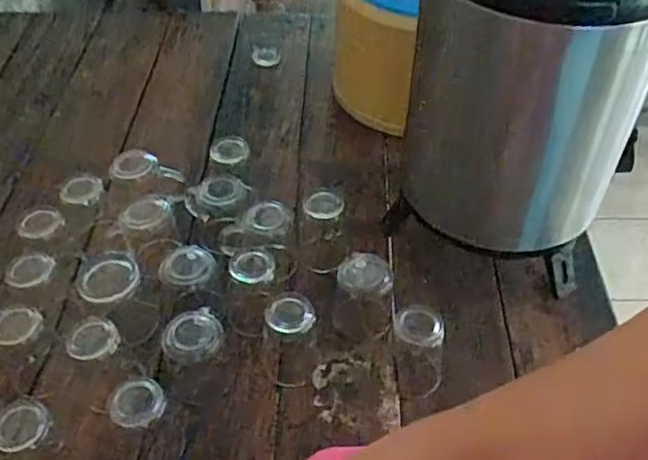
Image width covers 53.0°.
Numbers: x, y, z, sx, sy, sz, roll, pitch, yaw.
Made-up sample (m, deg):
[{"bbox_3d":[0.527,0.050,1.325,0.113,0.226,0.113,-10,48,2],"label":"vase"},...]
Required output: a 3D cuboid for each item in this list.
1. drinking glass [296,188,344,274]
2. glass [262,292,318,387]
[{"bbox_3d":[-0.003,0.000,0.811,0.055,0.086,0.057,2,47,0],"label":"drinking glass"},{"bbox_3d":[-0.037,0.118,0.708,0.059,0.086,0.056,-5,47,-6],"label":"glass"}]

